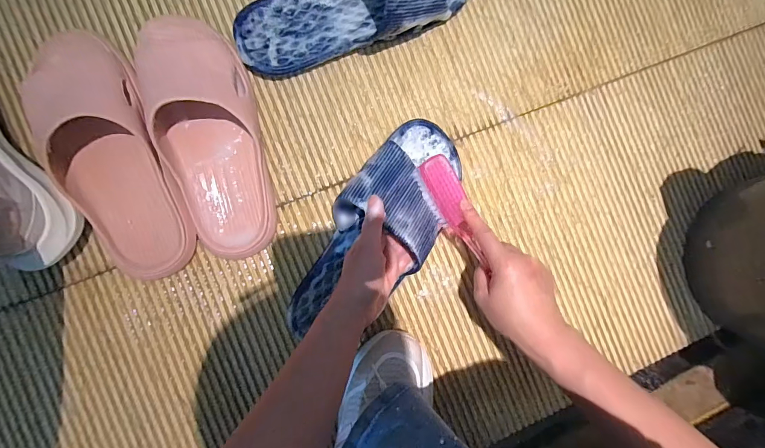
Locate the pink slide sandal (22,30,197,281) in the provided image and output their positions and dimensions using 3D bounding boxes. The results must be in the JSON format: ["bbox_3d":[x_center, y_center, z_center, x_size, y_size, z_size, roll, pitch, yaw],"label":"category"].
[{"bbox_3d":[-0.280,-0.076,0.364,0.114,0.063,0.275,-27,90,-7],"label":"pink slide sandal"}]

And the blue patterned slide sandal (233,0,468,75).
[{"bbox_3d":[-0.028,-0.249,0.394,0.269,0.074,0.102,-20,90,-7],"label":"blue patterned slide sandal"}]

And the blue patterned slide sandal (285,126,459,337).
[{"bbox_3d":[-0.003,0.007,0.391,0.110,0.062,0.271,40,87,-3],"label":"blue patterned slide sandal"}]

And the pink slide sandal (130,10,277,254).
[{"bbox_3d":[-0.179,-0.097,0.375,0.105,0.067,0.272,-16,89,-7],"label":"pink slide sandal"}]

